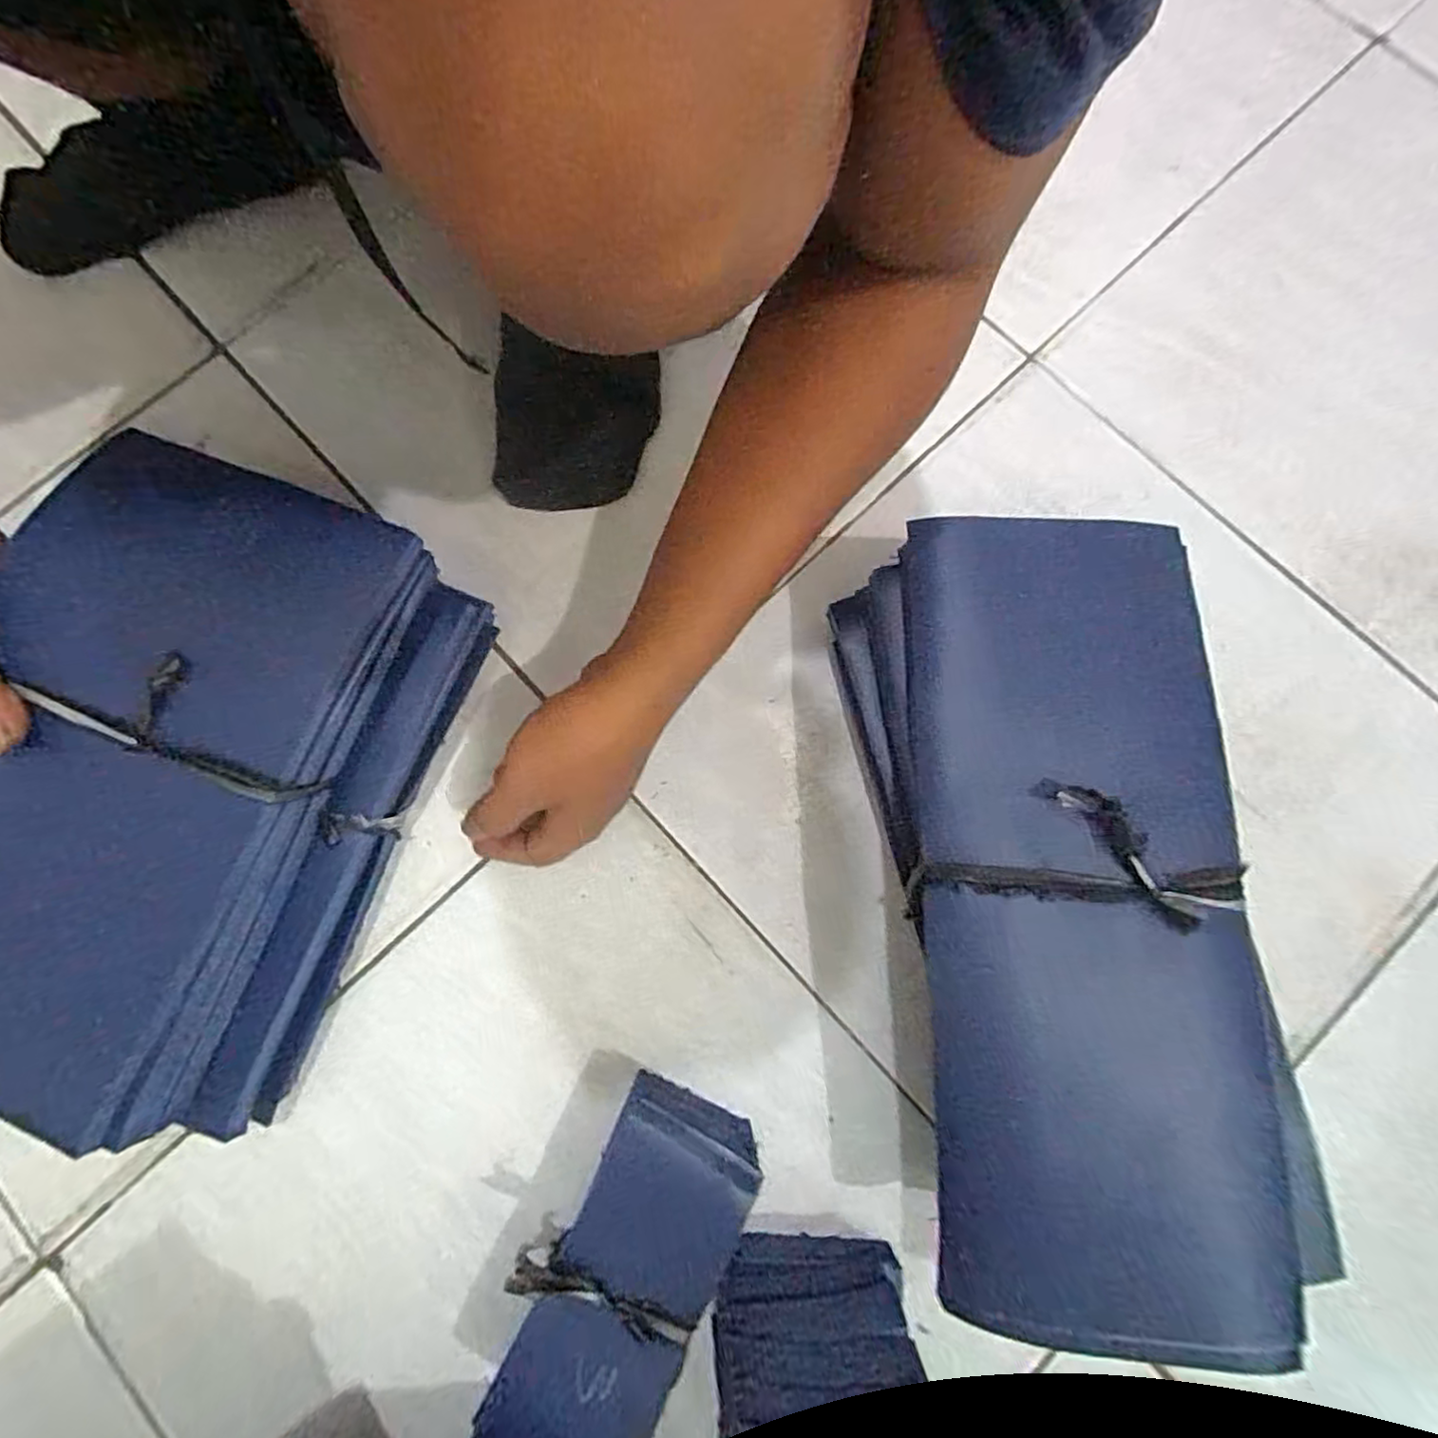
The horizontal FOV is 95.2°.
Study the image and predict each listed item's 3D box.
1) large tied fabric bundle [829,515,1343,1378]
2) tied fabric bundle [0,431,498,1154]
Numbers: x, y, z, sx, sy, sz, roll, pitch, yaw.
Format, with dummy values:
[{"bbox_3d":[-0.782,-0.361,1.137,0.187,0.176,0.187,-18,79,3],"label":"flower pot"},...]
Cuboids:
[{"bbox_3d":[0.158,0.085,0.336,0.153,0.106,0.356,-4,79,0],"label":"large tied fabric bundle"},{"bbox_3d":[-0.275,0.028,0.335,0.208,0.078,0.303,23,80,5],"label":"tied fabric bundle"}]

